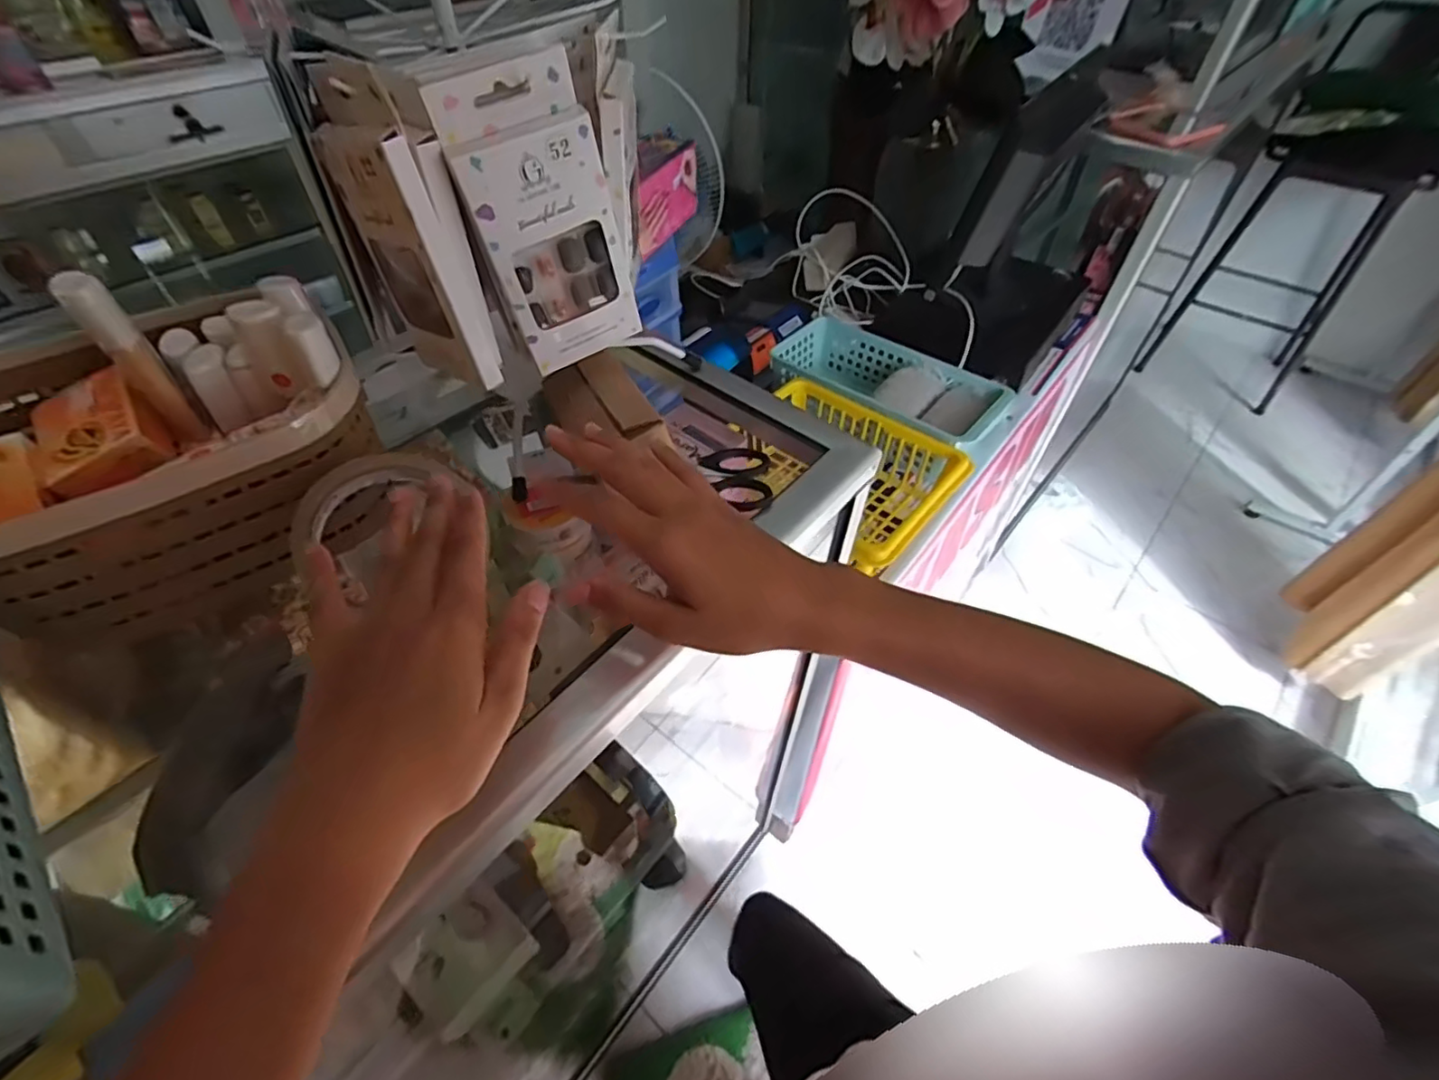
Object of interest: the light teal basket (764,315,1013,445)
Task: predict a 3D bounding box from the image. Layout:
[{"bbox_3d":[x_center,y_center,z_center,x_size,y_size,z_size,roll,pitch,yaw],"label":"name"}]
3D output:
[{"bbox_3d":[0.210,-0.198,0.824,0.301,0.076,0.143,32,56,24],"label":"light teal basket"}]

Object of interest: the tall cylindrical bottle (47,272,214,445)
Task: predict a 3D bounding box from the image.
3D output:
[{"bbox_3d":[-0.309,-0.093,0.331,0.016,0.097,0.019,35,57,26],"label":"tall cylindrical bottle"}]

